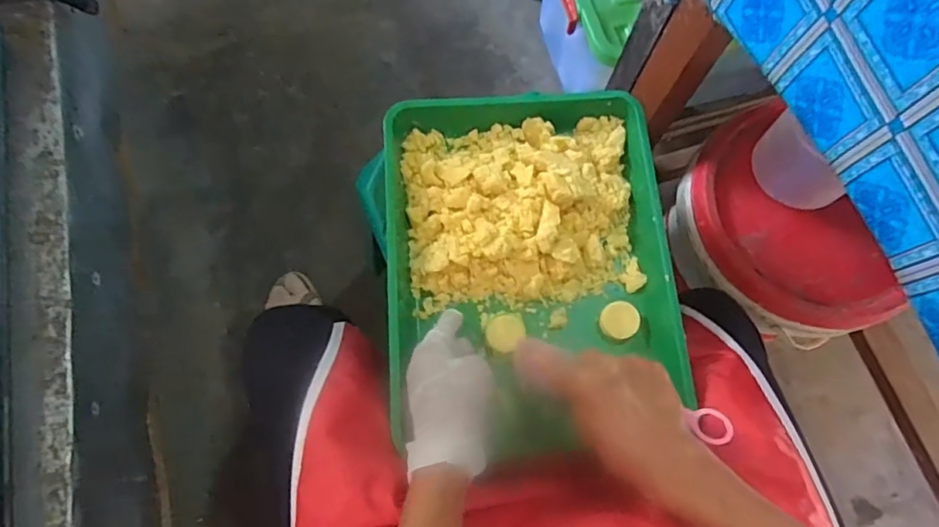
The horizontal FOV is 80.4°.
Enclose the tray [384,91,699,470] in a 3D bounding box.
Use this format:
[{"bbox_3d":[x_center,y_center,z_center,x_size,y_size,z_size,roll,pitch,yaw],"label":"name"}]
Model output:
[{"bbox_3d":[0.057,-0.004,0.553,0.268,0.046,0.360,-4,73,-3],"label":"tray"}]

